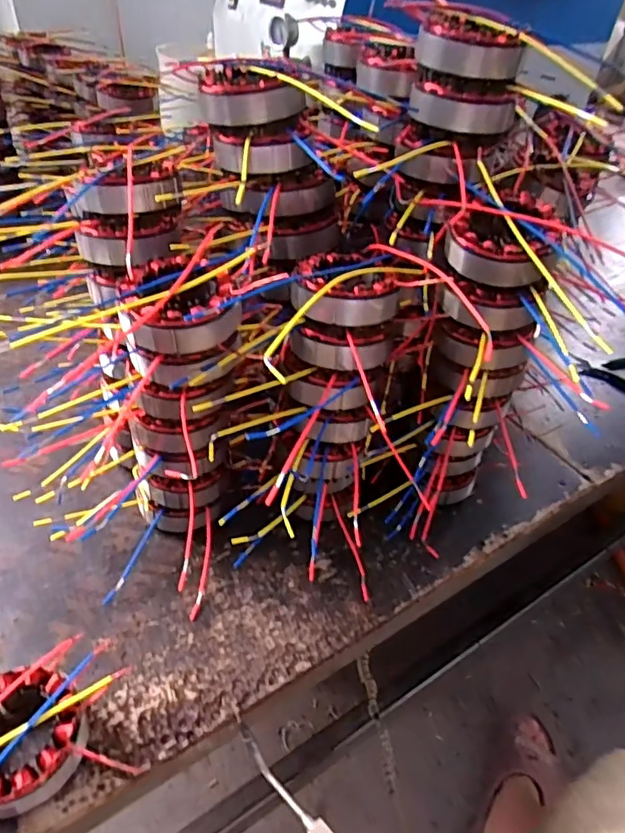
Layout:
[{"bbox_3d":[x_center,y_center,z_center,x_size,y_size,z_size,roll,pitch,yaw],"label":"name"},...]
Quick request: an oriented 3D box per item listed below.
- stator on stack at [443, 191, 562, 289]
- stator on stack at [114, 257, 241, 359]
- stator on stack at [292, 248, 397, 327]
[{"bbox_3d":[0.148,-0.139,0.433,0.082,0.051,0.091,10,42,4],"label":"stator on stack"},{"bbox_3d":[-0.100,-0.083,0.403,0.088,0.038,0.080,4,42,-3],"label":"stator on stack"},{"bbox_3d":[0.026,-0.104,0.437,0.086,0.036,0.091,6,42,-1],"label":"stator on stack"}]

